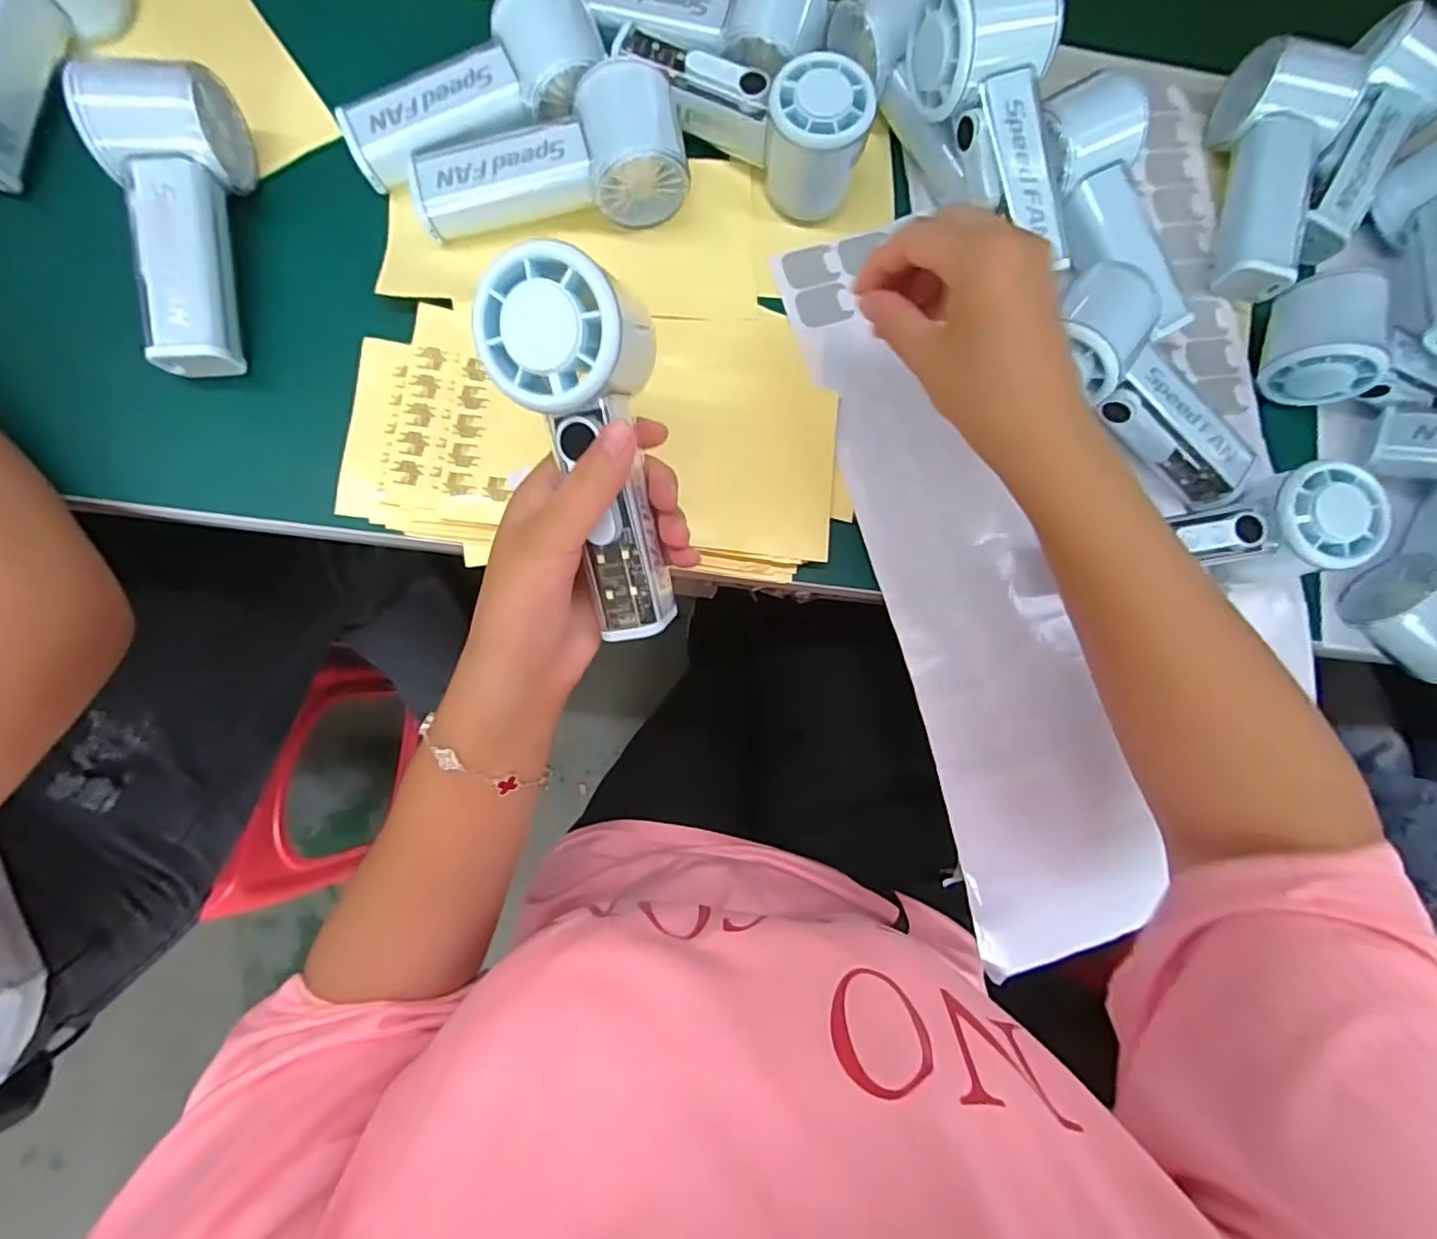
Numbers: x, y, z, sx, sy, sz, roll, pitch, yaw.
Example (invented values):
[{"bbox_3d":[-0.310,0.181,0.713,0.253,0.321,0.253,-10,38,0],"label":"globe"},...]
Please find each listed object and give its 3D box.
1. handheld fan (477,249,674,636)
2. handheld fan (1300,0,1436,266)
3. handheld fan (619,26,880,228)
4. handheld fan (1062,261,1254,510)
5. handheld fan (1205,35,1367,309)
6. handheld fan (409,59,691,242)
[{"bbox_3d":[-0.050,-0.069,0.259,0.064,0.049,0.150,-13,112,-6],"label":"handheld fan"},{"bbox_3d":[0.416,-0.308,0.392,0.062,0.042,0.156,32,80,-1],"label":"handheld fan"},{"bbox_3d":[0.014,-0.301,0.356,0.149,0.054,0.050,30,80,-2],"label":"handheld fan"},{"bbox_3d":[0.250,-0.131,0.353,0.145,0.059,0.066,39,80,0],"label":"handheld fan"},{"bbox_3d":[0.349,-0.278,0.384,0.061,0.045,0.151,15,81,-4],"label":"handheld fan"},{"bbox_3d":[-0.095,-0.257,0.348,0.149,0.045,0.060,-15,84,-8],"label":"handheld fan"}]

